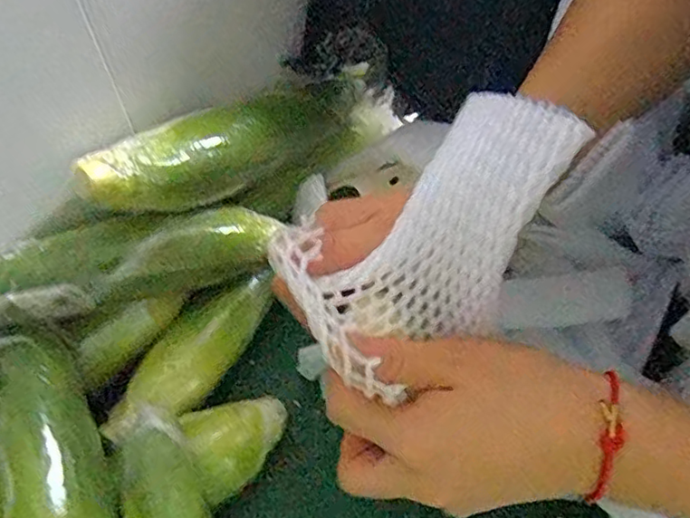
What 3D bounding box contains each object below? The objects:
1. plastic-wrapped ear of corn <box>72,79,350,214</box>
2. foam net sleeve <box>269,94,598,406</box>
[{"bbox_3d":[-0.087,-0.087,0.424,0.197,0.064,0.041,-35,64,-21],"label":"plastic-wrapped ear of corn"},{"bbox_3d":[0.035,-0.014,0.248,0.123,0.041,0.070,-46,63,14],"label":"foam net sleeve"}]

